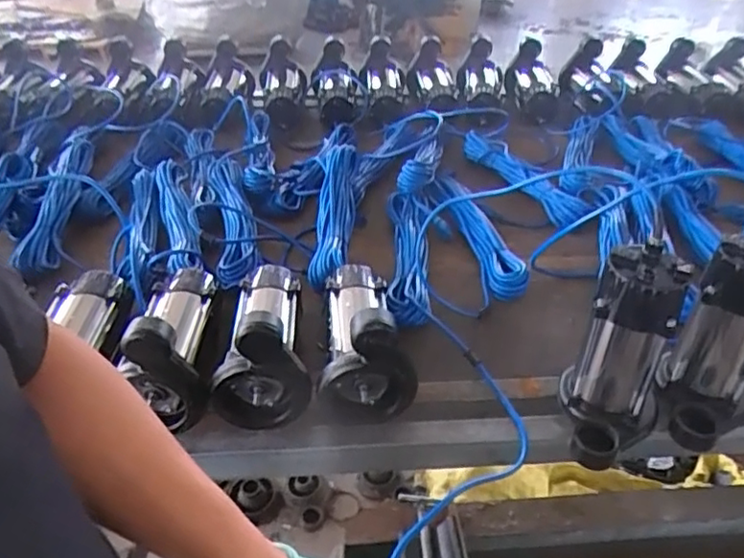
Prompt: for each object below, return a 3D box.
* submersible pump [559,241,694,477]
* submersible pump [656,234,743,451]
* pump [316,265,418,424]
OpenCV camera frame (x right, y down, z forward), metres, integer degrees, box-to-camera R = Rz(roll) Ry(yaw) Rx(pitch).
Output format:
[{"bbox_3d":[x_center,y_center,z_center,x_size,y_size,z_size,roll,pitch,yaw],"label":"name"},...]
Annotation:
[{"bbox_3d":[0.300,0.095,0.704,0.110,0.232,0.135,1,38,0],"label":"submersible pump"},{"bbox_3d":[0.419,0.073,0.727,0.129,0.226,0.104,-26,45,-30],"label":"submersible pump"},{"bbox_3d":[-0.024,0.053,0.816,0.107,0.154,0.223,-5,38,-7],"label":"pump"}]

